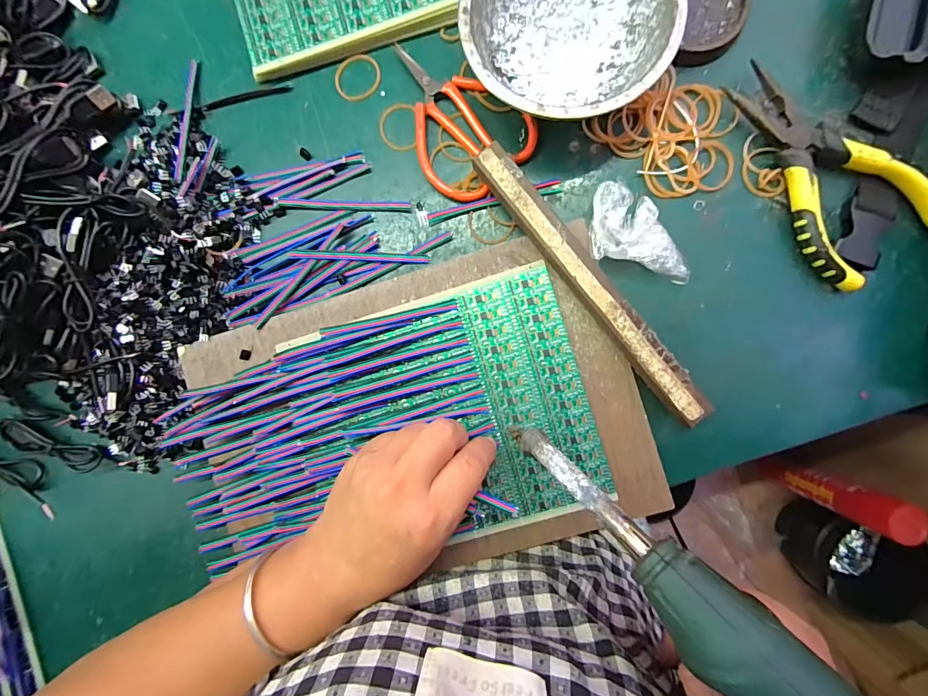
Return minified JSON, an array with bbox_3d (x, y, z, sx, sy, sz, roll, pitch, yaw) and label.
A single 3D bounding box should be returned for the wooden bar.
[{"bbox_3d":[0.080,-0.042,0.270,0.022,0.020,0.213,-38,87,4],"label":"wooden bar"}]

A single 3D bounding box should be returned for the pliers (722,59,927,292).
[{"bbox_3d":[0.235,-0.118,0.263,0.076,0.019,0.147,-28,88,5],"label":"pliers"}]

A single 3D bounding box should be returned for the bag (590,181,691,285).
[{"bbox_3d":[0.115,-0.074,0.267,0.067,0.027,0.048,14,91,5],"label":"bag"}]

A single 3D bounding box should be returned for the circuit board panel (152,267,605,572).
[{"bbox_3d":[-0.059,0.054,0.281,0.280,0.014,0.154,-13,87,3],"label":"circuit board panel"}]

